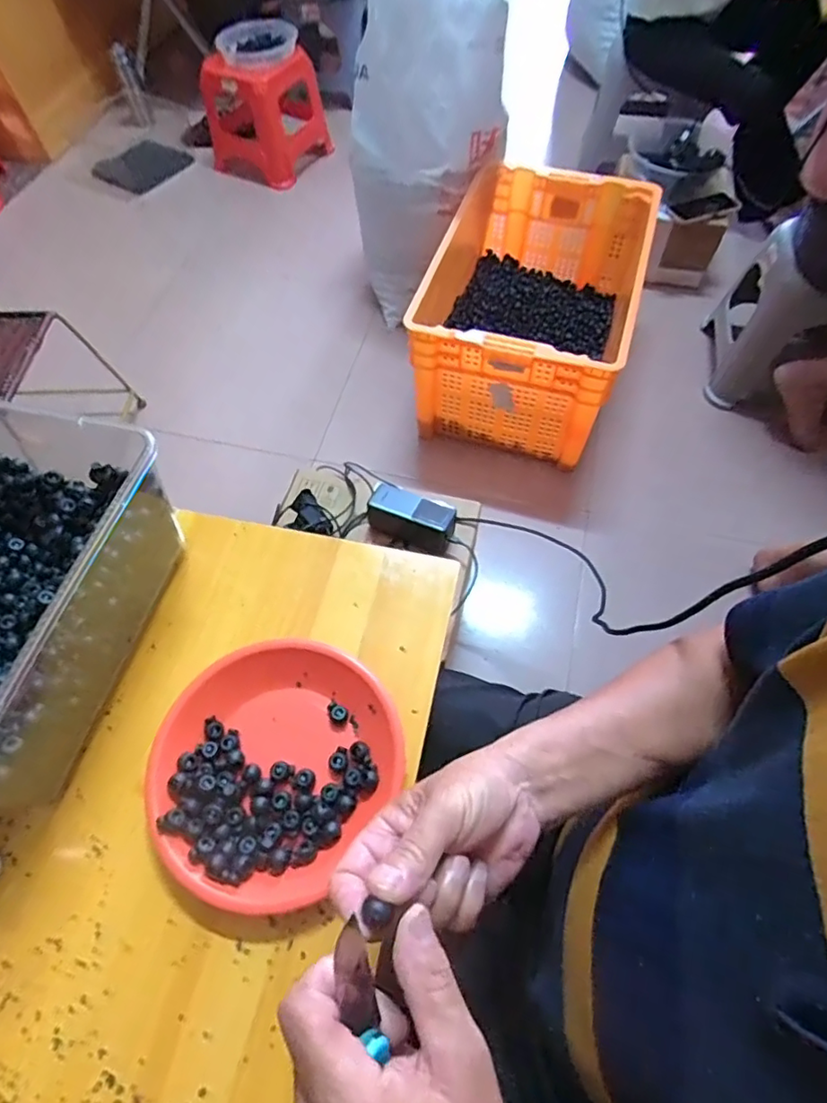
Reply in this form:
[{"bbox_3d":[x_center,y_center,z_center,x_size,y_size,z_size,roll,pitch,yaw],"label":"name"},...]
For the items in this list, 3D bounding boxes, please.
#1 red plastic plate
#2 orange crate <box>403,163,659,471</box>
[{"bbox_3d":[-0.111,0.166,0.448,0.174,0.033,0.190,-1,60,1],"label":"red plastic plate"},{"bbox_3d":[0.243,-0.521,1.220,0.447,0.293,0.576,12,61,9],"label":"orange crate"}]

